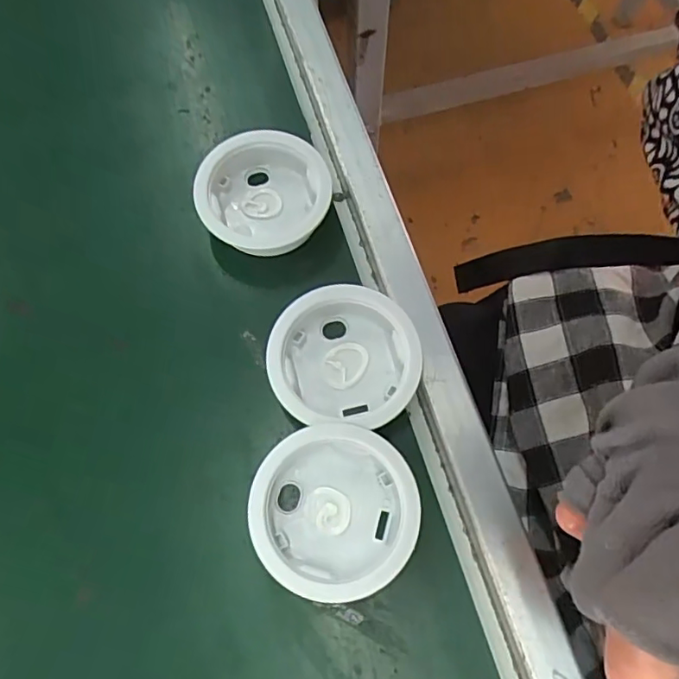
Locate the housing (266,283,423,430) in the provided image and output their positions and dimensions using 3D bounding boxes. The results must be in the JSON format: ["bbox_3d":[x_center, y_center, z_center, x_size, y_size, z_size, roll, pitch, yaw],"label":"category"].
[{"bbox_3d":[0.002,0.010,0.276,0.070,0.023,0.068,4,69,0],"label":"housing"}]

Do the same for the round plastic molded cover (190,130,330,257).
[{"bbox_3d":[-0.042,-0.081,0.311,0.071,0.024,0.066,0,69,-1],"label":"round plastic molded cover"}]

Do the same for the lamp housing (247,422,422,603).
[{"bbox_3d":[-0.002,0.076,0.252,0.072,0.023,0.070,0,69,-1],"label":"lamp housing"}]

